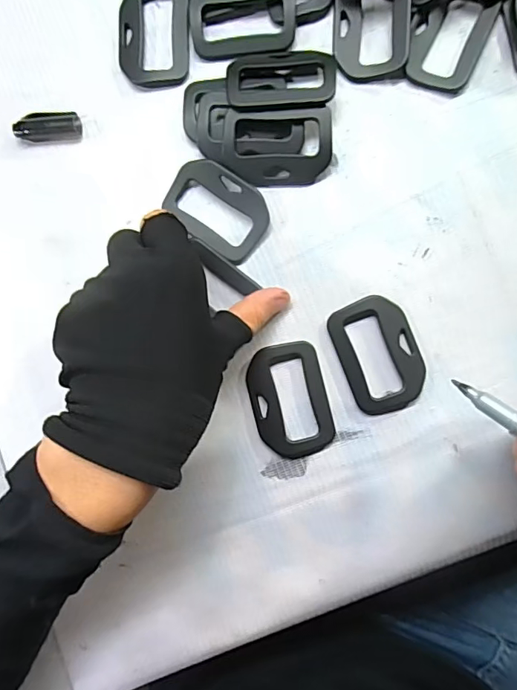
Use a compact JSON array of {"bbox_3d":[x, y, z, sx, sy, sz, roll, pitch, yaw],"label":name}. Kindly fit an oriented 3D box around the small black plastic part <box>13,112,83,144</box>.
[{"bbox_3d":[-0.125,-0.131,0.285,0.037,0.011,0.018,2,88,6],"label":"small black plastic part"}]

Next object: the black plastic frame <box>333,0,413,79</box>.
[{"bbox_3d":[0.063,-0.178,0.266,0.042,0.010,0.050,2,88,6],"label":"black plastic frame"}]

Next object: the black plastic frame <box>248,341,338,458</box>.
[{"bbox_3d":[0.017,0.031,0.266,0.041,0.005,0.063,-14,86,5],"label":"black plastic frame"}]

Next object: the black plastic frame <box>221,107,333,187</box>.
[{"bbox_3d":[0.010,-0.110,0.266,0.060,0.005,0.040,-1,105,4],"label":"black plastic frame"}]

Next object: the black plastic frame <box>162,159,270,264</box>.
[{"bbox_3d":[-0.024,-0.078,0.270,0.061,0.011,0.040,35,92,6],"label":"black plastic frame"}]

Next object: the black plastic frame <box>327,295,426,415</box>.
[{"bbox_3d":[0.067,0.005,0.261,0.042,0.006,0.062,-22,86,5],"label":"black plastic frame"}]

